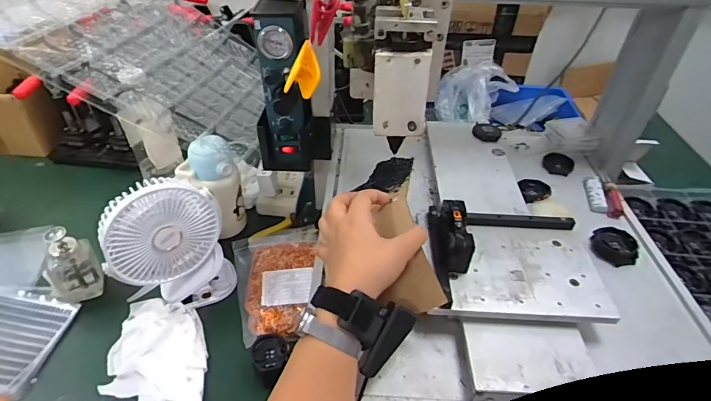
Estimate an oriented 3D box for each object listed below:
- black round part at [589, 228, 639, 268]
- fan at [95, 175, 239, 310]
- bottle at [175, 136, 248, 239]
[{"bbox_3d":[0.342,0.060,0.548,0.054,0.022,0.054,2,41,-2],"label":"black round part"},{"bbox_3d":[-0.260,0.072,0.588,0.154,0.193,0.080,-19,45,-23],"label":"fan"},{"bbox_3d":[-0.237,-0.019,0.694,0.095,0.177,0.085,-14,44,-19],"label":"bottle"}]

